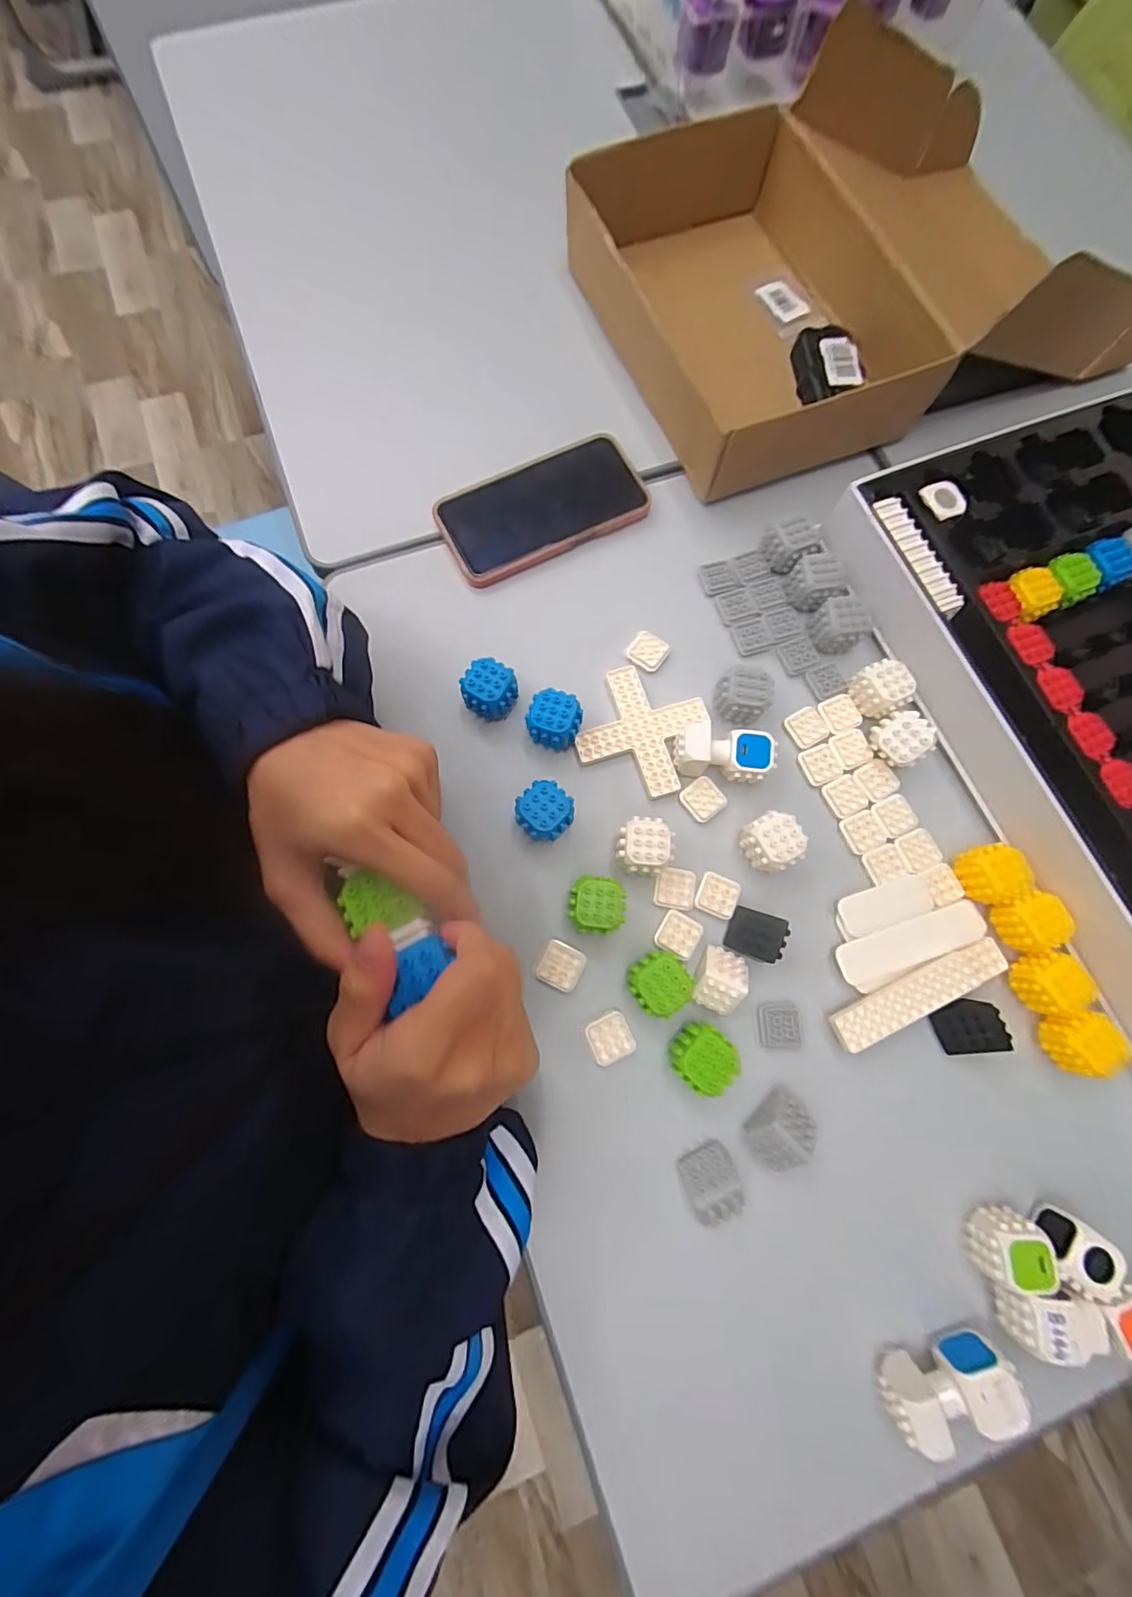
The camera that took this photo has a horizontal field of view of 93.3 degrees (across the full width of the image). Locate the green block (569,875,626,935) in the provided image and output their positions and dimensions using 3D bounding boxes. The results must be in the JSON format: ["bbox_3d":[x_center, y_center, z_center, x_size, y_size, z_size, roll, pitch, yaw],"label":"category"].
[{"bbox_3d":[0.020,0.072,0.359,0.036,0.033,0.035,5,76,-1],"label":"green block"}]

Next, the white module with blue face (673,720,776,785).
[{"bbox_3d":[0.113,-0.033,0.386,0.069,0.027,0.033,9,76,0],"label":"white module with blue face"}]

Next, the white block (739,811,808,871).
[{"bbox_3d":[0.143,0.031,0.372,0.032,0.031,0.036,-26,78,-8],"label":"white block"}]

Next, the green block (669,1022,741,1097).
[{"bbox_3d":[0.085,0.163,0.338,0.039,0.035,0.036,44,79,8],"label":"green block"}]

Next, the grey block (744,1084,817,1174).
[{"bbox_3d":[0.134,0.208,0.334,0.028,0.029,0.043,43,79,8],"label":"grey block"}]

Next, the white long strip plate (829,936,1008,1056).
[{"bbox_3d":[0.239,0.130,0.359,0.132,0.009,0.027,-22,78,-7],"label":"white long strip plate"}]

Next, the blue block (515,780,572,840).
[{"bbox_3d":[-0.015,0.011,0.372,0.036,0.033,0.035,-42,81,-11],"label":"blue block"}]

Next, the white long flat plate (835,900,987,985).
[{"bbox_3d":[0.242,0.099,0.370,0.111,0.005,0.027,-16,77,-6],"label":"white long flat plate"}]

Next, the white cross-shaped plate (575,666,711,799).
[{"bbox_3d":[0.057,-0.051,0.403,0.080,0.007,0.081,25,77,4],"label":"white cross-shaped plate"}]

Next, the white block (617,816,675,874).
[{"bbox_3d":[0.054,0.034,0.369,0.035,0.033,0.035,7,76,0],"label":"white block"}]

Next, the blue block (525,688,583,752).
[{"bbox_3d":[-0.009,-0.054,0.389,0.036,0.035,0.036,19,76,3],"label":"blue block"}]

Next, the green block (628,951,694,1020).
[{"bbox_3d":[0.059,0.119,0.347,0.036,0.033,0.034,-33,80,-9],"label":"green block"}]

